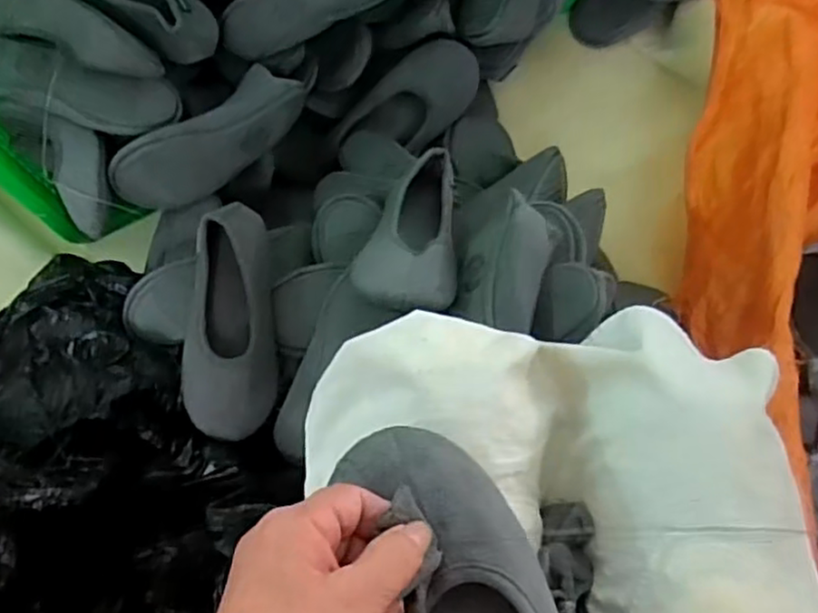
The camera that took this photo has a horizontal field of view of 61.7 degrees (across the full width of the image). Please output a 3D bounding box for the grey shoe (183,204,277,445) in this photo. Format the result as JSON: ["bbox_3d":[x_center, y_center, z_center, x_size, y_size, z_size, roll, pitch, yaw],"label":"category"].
[{"bbox_3d":[-0.187,0.014,0.709,0.095,0.058,0.241,-1,85,2],"label":"grey shoe"}]

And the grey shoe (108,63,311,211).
[{"bbox_3d":[-0.218,-0.194,0.782,0.239,0.098,0.060,-40,73,-12],"label":"grey shoe"}]

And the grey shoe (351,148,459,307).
[{"bbox_3d":[0.005,-0.075,0.656,0.093,0.059,0.220,6,38,4],"label":"grey shoe"}]

